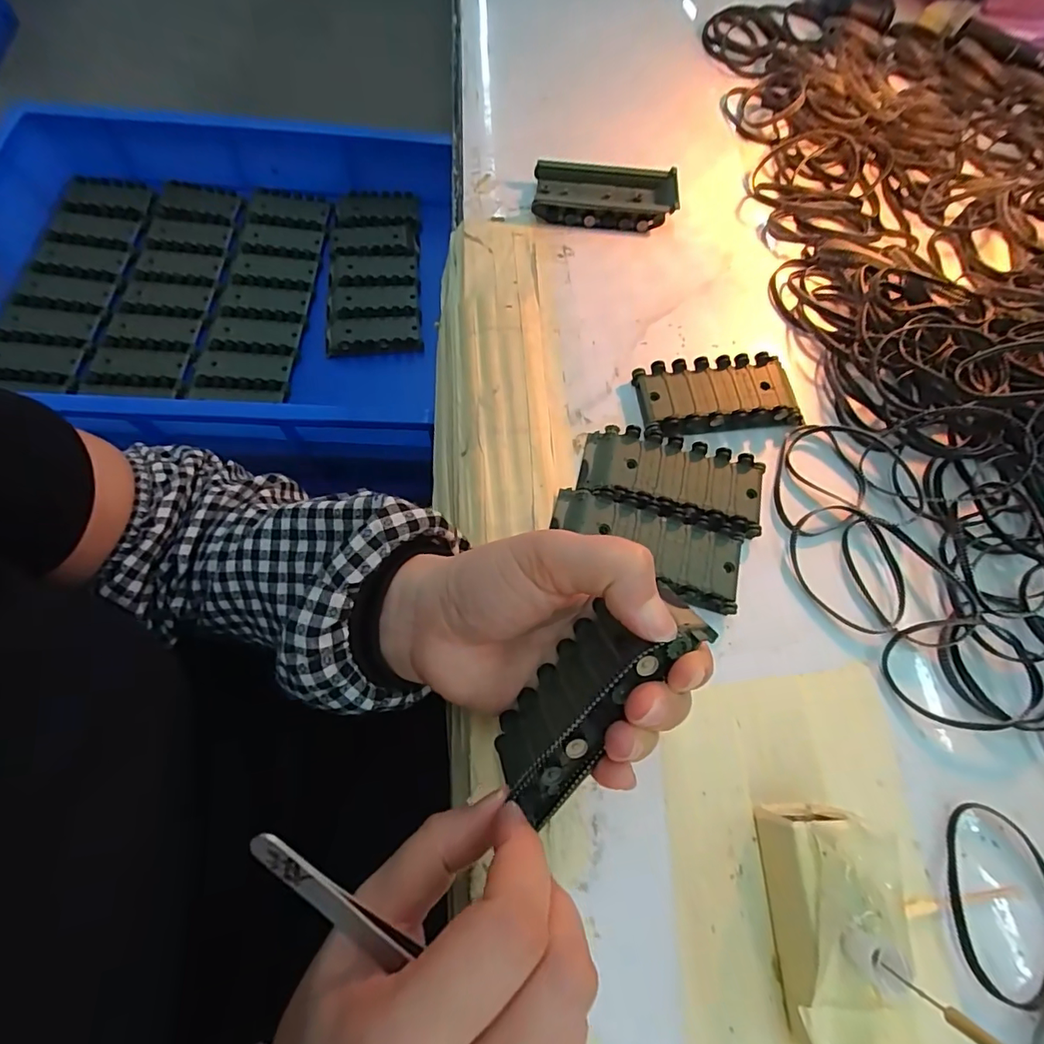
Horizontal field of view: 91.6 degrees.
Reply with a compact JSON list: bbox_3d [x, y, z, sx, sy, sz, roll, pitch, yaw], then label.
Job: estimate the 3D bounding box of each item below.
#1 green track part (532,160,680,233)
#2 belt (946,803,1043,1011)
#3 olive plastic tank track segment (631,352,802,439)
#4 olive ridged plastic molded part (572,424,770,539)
[{"bbox_3d":[0.059,-0.229,0.357,0.097,0.018,0.042,3,68,0],"label":"green track part"},{"bbox_3d":[0.203,0.159,0.212,0.047,0.006,0.069,22,69,8],"label":"belt"},{"bbox_3d":[0.113,-0.073,0.298,0.087,0.016,0.045,-8,68,-4],"label":"olive plastic tank track segment"},{"bbox_3d":[0.082,-0.024,0.275,0.097,0.017,0.046,17,69,6],"label":"olive ridged plastic molded part"}]

